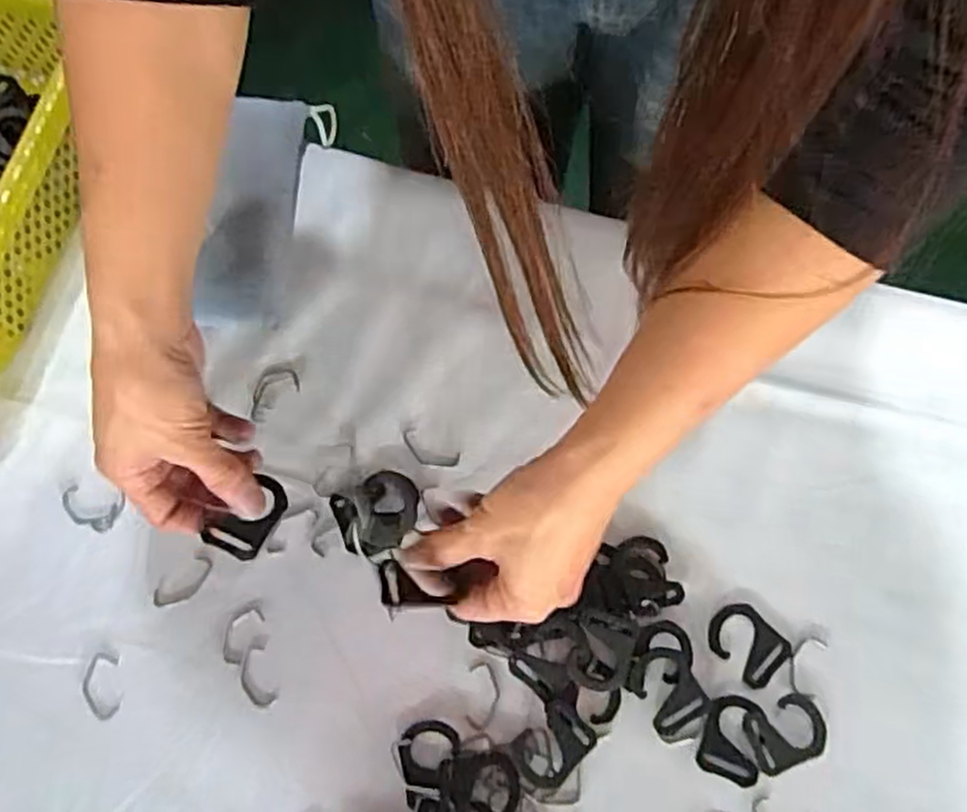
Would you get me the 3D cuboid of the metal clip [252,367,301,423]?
[{"bbox_3d":[-0.135,-0.009,0.483,0.038,0.004,0.023,-42,77,-11],"label":"metal clip"}]

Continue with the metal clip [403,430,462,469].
[{"bbox_3d":[-0.034,0.028,0.472,0.040,0.004,0.017,27,75,8],"label":"metal clip"}]

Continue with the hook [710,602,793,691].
[{"bbox_3d":[0.152,0.136,0.438,0.034,0.004,0.043,-44,77,-11],"label":"hook"}]

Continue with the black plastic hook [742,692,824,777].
[{"bbox_3d":[0.168,0.182,0.423,0.044,0.004,0.035,-22,74,-6],"label":"black plastic hook"}]

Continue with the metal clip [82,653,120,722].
[{"bbox_3d":[-0.221,0.162,0.439,0.021,0.004,0.037,-6,73,-1],"label":"metal clip"}]

